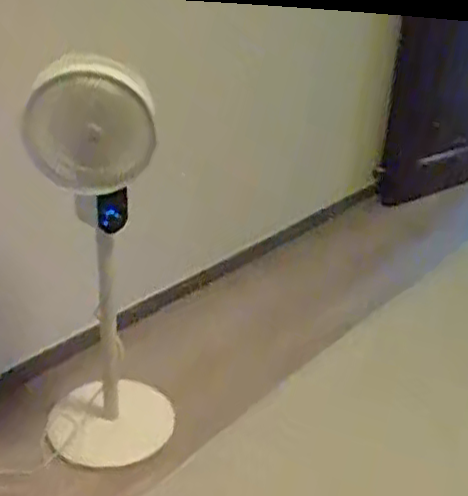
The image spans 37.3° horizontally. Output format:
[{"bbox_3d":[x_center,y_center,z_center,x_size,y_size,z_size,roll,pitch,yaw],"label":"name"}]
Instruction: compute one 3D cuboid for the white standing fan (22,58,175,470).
[{"bbox_3d":[-0.272,0.064,1.481,0.270,0.940,0.266,1,27,-6],"label":"white standing fan"}]

